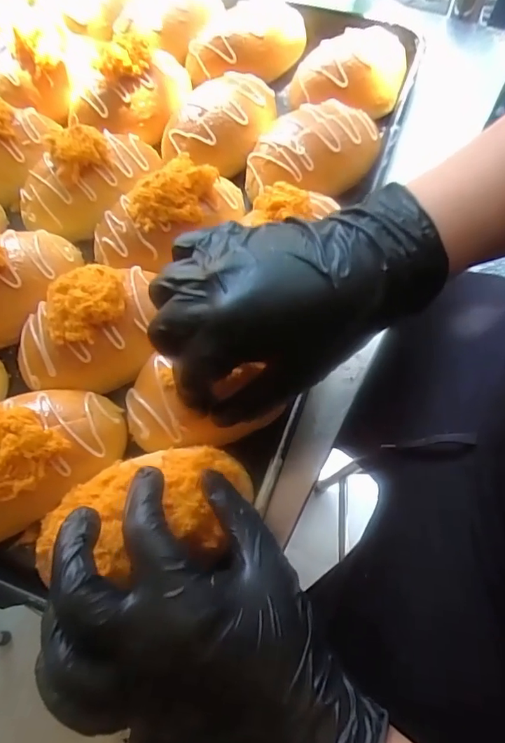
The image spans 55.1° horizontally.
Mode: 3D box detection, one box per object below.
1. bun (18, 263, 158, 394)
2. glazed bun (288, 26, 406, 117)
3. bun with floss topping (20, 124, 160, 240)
[{"bbox_3d":[-0.118,-0.035,0.337,0.101,0.051,0.083,-17,65,-5],"label":"bun"},{"bbox_3d":[0.096,-0.283,0.459,0.125,0.040,0.087,-28,66,-10],"label":"glazed bun"},{"bbox_3d":[-0.136,-0.169,0.402,0.129,0.057,0.069,-33,67,-13],"label":"bun with floss topping"}]

